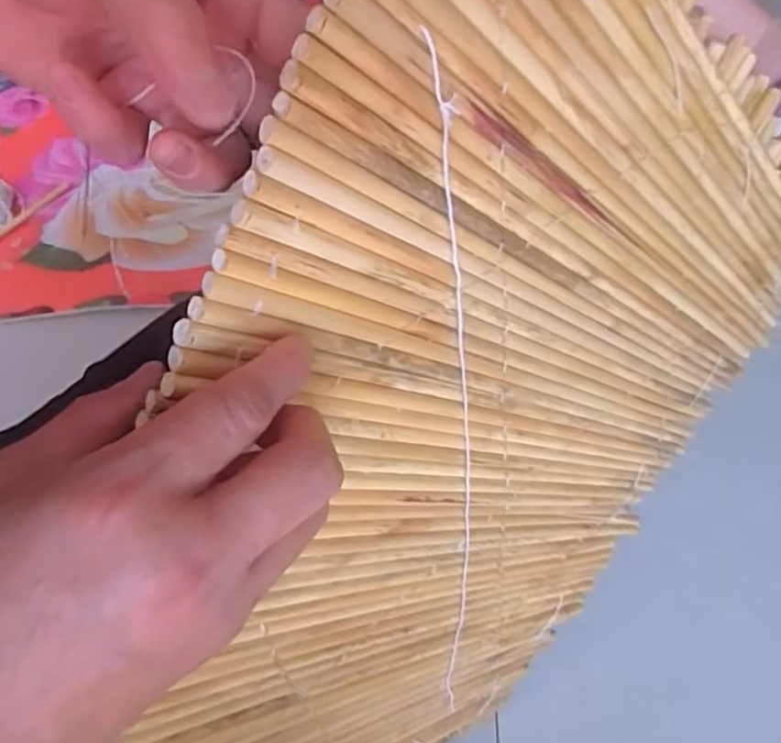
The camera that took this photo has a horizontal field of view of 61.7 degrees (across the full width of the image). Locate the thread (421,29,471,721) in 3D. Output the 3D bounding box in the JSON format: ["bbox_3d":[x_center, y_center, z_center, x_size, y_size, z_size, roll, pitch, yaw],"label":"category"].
[{"bbox_3d":[0.034,0.063,0.334,0.006,0.434,0.021,29,49,36],"label":"thread"}]

